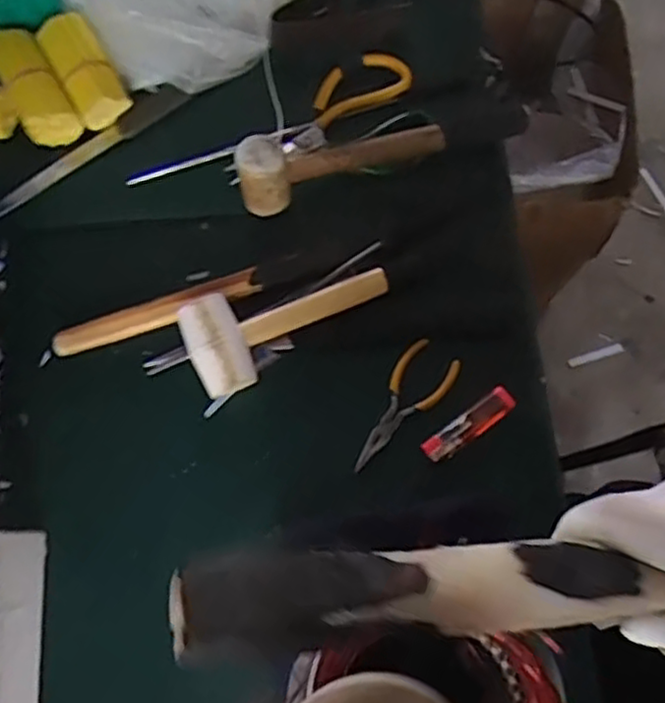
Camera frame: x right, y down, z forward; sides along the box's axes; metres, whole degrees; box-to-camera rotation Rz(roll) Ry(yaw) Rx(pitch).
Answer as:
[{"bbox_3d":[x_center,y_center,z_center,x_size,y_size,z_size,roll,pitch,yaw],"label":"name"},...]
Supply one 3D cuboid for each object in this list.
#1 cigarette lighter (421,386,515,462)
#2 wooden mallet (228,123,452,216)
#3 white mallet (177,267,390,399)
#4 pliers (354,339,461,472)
[{"bbox_3d":[0.113,0.061,0.576,0.084,0.007,0.022,-36,78,-8],"label":"cigarette lighter"},{"bbox_3d":[0.010,-0.164,0.606,0.181,0.061,0.051,-12,76,-3],"label":"wooden mallet"},{"bbox_3d":[-0.039,-0.034,0.580,0.174,0.043,0.081,-28,77,-7],"label":"white mallet"},{"bbox_3d":[0.057,0.047,0.575,0.047,0.013,0.120,34,78,9],"label":"pliers"}]

